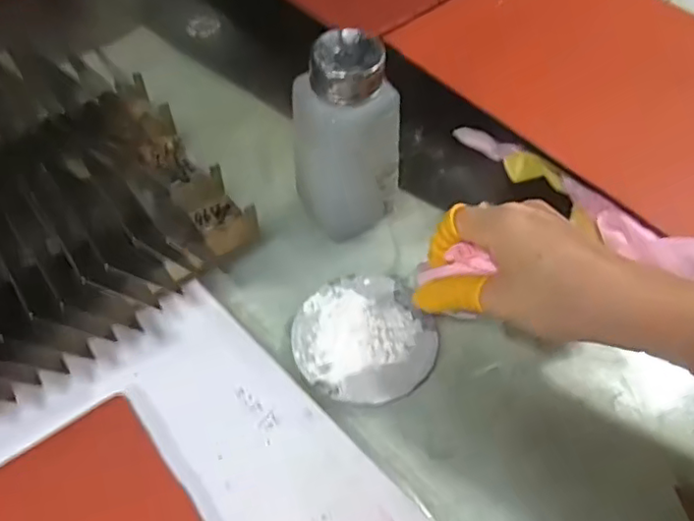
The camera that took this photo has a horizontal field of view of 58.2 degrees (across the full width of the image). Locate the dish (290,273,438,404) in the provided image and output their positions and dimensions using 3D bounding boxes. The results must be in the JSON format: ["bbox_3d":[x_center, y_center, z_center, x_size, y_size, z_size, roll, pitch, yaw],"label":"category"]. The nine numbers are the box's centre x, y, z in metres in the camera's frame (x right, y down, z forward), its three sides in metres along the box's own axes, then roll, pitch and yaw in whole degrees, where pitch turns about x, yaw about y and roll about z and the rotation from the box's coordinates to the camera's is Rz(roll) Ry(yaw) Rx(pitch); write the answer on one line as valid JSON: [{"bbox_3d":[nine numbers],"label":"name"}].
[{"bbox_3d":[0.010,0.044,0.372,0.082,0.006,0.082,0,54,0],"label":"dish"}]

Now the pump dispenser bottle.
[{"bbox_3d":[-0.002,-0.071,0.374,0.057,0.118,0.049,-28,59,-18],"label":"pump dispenser bottle"}]

